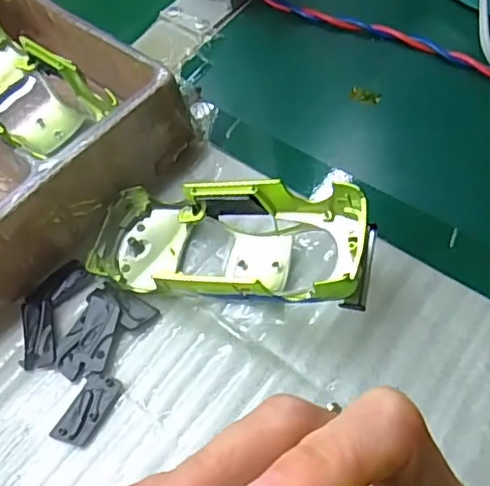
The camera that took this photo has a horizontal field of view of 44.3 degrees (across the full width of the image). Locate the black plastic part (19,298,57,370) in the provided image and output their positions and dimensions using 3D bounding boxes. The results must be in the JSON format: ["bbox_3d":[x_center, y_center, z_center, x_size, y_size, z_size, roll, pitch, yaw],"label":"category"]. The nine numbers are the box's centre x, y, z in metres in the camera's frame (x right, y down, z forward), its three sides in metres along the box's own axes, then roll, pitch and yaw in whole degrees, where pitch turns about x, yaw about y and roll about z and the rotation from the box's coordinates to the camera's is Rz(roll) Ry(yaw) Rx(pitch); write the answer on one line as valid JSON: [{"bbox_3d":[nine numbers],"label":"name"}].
[{"bbox_3d":[-0.099,0.043,0.288,0.017,0.004,0.035,-12,58,-2],"label":"black plastic part"}]

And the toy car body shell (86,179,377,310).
[{"bbox_3d":[-0.007,0.003,0.285,0.131,0.033,0.057,2,60,22],"label":"toy car body shell"}]

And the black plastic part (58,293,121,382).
[{"bbox_3d":[-0.072,0.042,0.282,0.023,0.006,0.042,7,59,10],"label":"black plastic part"}]

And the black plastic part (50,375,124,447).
[{"bbox_3d":[-0.070,0.073,0.266,0.019,0.004,0.033,23,63,19],"label":"black plastic part"}]

